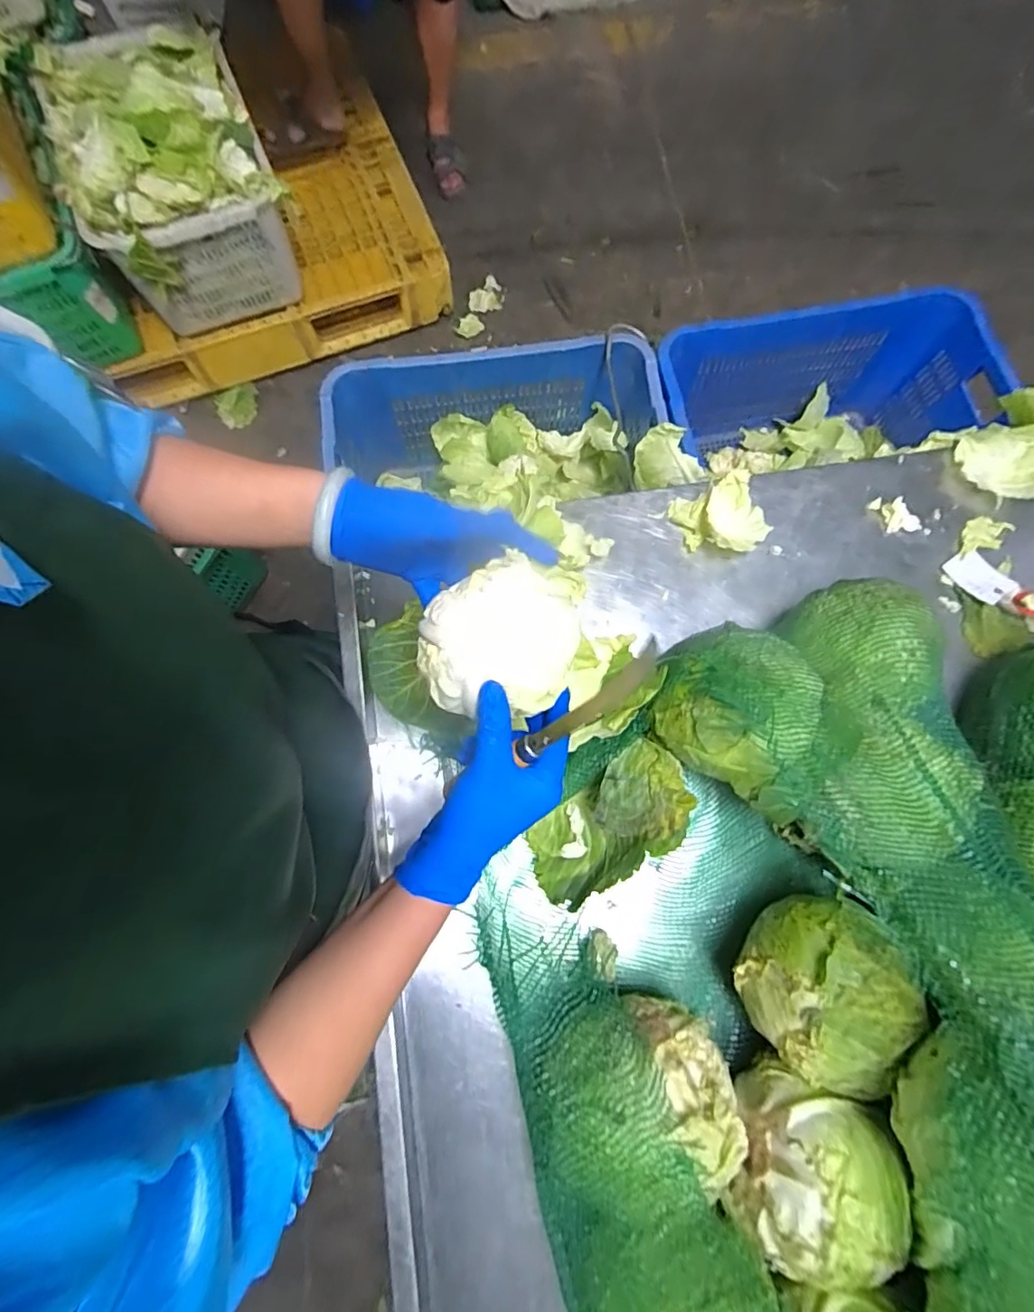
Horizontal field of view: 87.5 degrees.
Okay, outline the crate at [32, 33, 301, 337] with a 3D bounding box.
[{"bbox_3d":[-0.836,-1.185,1.312,0.423,0.329,0.671,-24,78,-6],"label":"crate"}]

